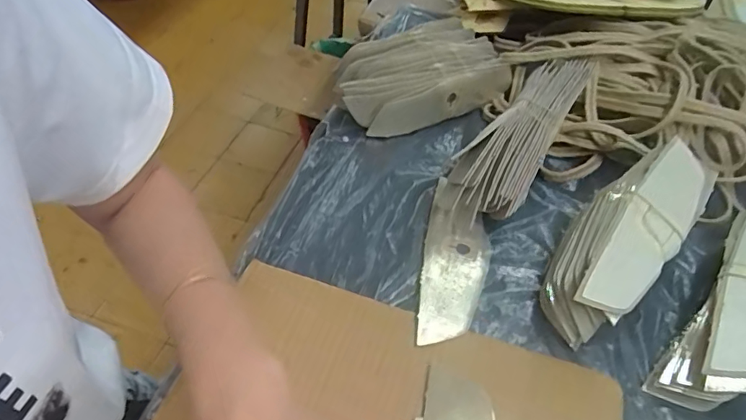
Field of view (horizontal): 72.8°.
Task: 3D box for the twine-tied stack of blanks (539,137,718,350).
[{"bbox_3d":[0.201,0.012,0.396,0.072,0.052,0.204,37,71,27],"label":"twine-tied stack of blanks"}]

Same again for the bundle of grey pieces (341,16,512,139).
[{"bbox_3d":[0.047,-0.147,0.547,0.194,0.060,0.112,-21,52,-20],"label":"bundle of grey pieces"}]

